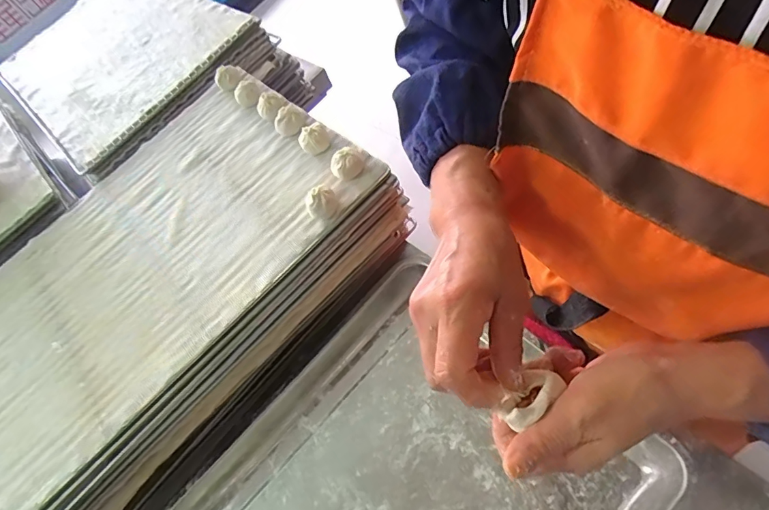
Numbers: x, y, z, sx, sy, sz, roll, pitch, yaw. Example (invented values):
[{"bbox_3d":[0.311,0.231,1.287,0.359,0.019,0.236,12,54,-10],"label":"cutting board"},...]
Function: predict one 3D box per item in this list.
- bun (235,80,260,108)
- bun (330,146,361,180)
[{"bbox_3d":[-0.215,-0.255,0.704,0.036,0.031,0.039,-1,53,-3],"label":"bun"},{"bbox_3d":[-0.050,-0.115,0.567,0.036,0.032,0.028,-31,60,-23],"label":"bun"}]

